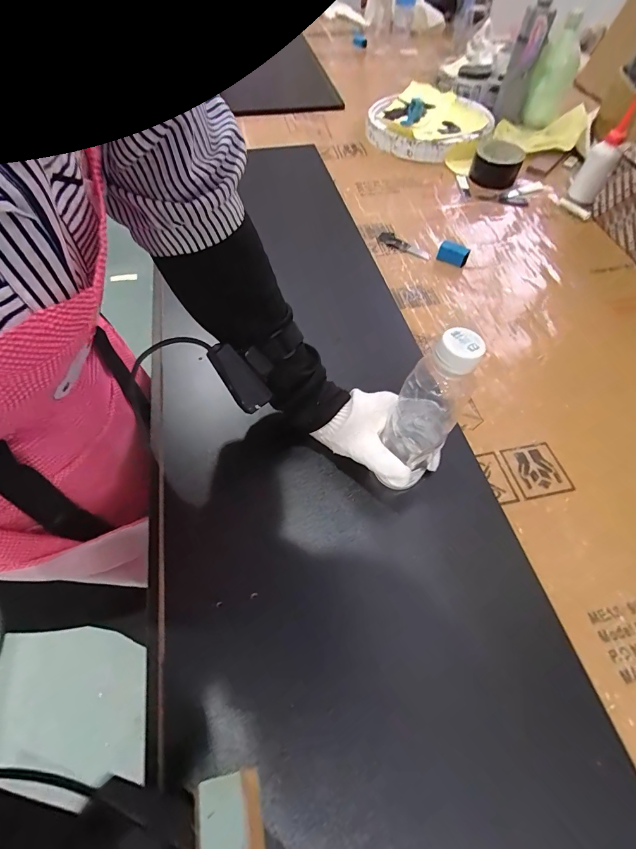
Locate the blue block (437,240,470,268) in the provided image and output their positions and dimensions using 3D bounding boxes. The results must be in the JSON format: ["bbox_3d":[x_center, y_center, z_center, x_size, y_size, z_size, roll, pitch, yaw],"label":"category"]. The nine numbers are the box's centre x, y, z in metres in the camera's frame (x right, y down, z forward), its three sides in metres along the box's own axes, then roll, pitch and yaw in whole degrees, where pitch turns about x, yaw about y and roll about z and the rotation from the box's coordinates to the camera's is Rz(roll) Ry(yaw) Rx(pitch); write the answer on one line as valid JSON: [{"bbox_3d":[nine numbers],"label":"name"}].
[{"bbox_3d":[0.224,-0.283,0.636,0.048,0.032,0.019,28,62,16],"label":"blue block"}]

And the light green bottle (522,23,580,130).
[{"bbox_3d":[0.488,-0.716,0.794,0.079,0.151,0.080,20,60,12],"label":"light green bottle"}]

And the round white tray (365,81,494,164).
[{"bbox_3d":[0.246,-0.679,0.858,0.248,0.049,0.252,0,58,-1],"label":"round white tray"}]

